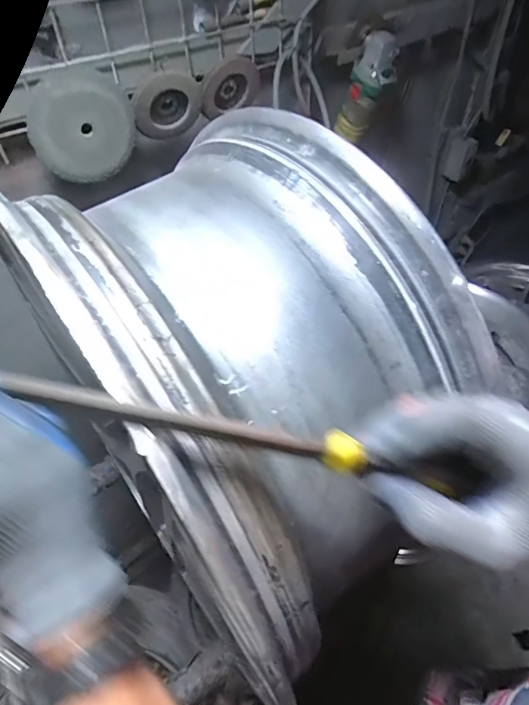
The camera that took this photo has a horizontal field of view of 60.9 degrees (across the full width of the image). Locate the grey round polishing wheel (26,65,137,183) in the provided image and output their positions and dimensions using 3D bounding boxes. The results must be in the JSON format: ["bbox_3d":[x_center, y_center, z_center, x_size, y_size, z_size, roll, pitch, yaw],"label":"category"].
[{"bbox_3d":[-0.223,-0.278,0.553,0.123,0.119,0.026,-21,49,-17],"label":"grey round polishing wheel"}]

